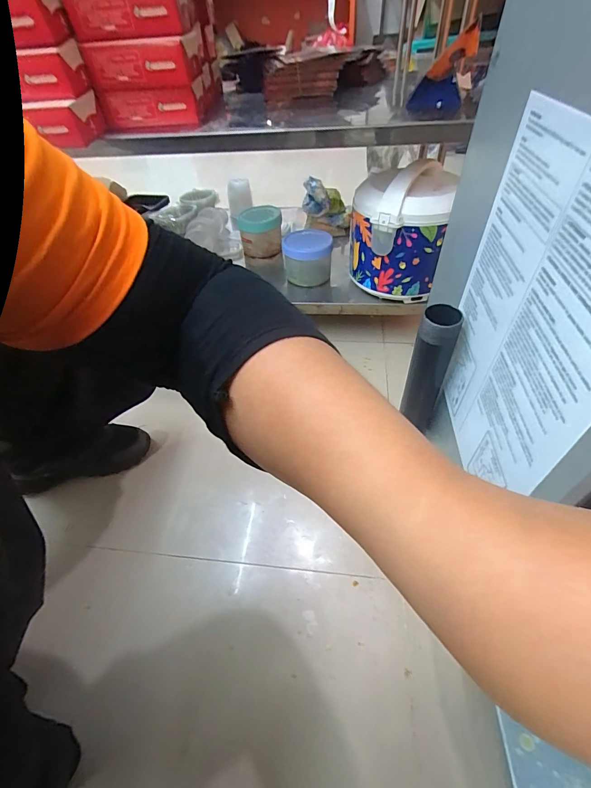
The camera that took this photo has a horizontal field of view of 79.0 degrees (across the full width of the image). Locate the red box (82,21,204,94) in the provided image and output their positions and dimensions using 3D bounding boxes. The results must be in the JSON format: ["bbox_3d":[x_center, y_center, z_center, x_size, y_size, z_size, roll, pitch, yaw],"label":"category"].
[{"bbox_3d":[-0.252,-0.570,0.617,0.168,0.059,0.105,7,48,12],"label":"red box"}]

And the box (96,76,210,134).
[{"bbox_3d":[-0.260,-0.537,0.671,0.174,0.061,0.098,-3,47,1],"label":"box"}]

